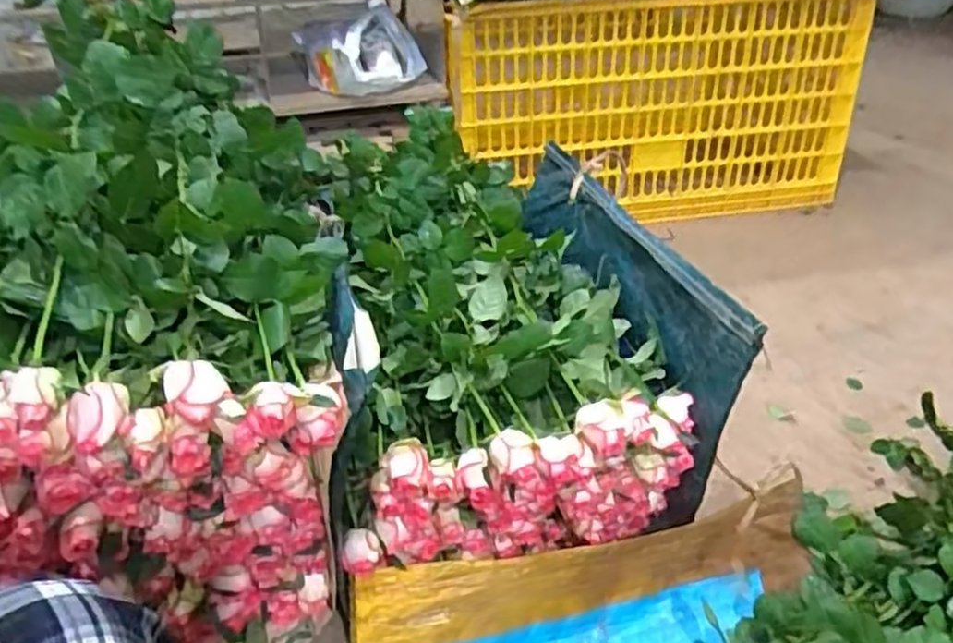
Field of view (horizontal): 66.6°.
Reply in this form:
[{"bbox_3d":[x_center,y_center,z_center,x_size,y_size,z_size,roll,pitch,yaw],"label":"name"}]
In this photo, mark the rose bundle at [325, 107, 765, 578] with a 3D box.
[{"bbox_3d":[0.019,-0.027,0.982,0.414,0.257,0.718,-6,31,-7],"label":"rose bundle"}]

